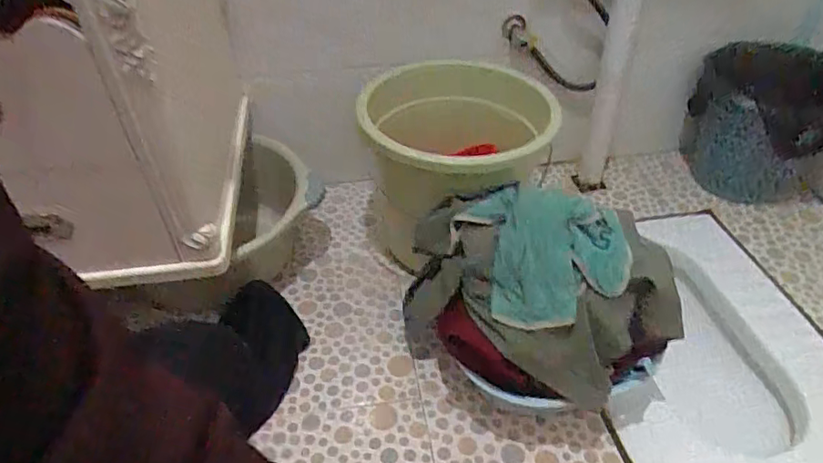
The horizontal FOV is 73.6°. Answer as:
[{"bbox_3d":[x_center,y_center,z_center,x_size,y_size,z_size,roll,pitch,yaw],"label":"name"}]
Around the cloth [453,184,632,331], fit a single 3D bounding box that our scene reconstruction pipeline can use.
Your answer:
[{"bbox_3d":[0.167,0.010,0.695,0.175,0.094,0.198,-10,42,-10],"label":"cloth"}]

